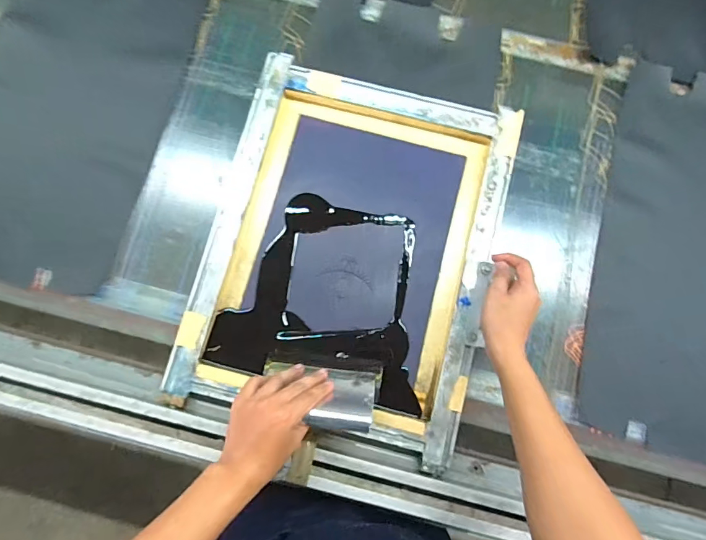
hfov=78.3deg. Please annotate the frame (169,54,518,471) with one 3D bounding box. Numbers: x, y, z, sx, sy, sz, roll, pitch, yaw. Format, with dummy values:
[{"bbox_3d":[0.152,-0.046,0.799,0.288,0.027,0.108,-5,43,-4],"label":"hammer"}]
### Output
[{"bbox_3d":[-0.002,-0.034,0.623,0.394,0.056,0.502,15,79,3],"label":"frame"}]

